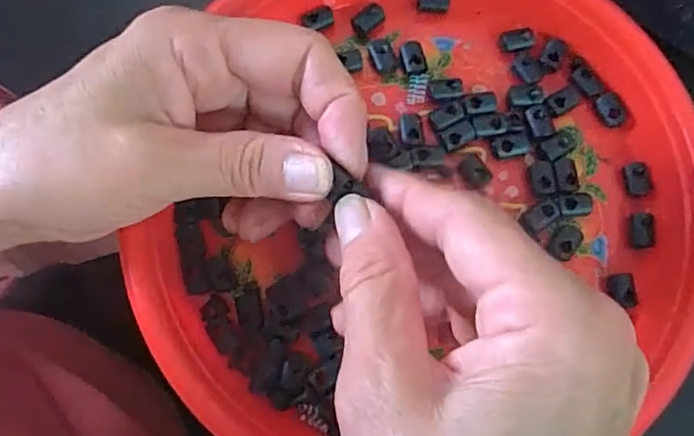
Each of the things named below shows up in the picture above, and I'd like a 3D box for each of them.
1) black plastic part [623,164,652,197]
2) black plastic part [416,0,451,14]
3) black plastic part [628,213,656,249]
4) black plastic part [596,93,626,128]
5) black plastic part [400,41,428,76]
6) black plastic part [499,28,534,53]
[{"bbox_3d":[0.131,-0.017,0.264,0.010,0.004,0.015,-4,78,-2],"label":"black plastic part"},{"bbox_3d":[0.041,-0.103,0.279,0.015,0.006,0.008,6,78,0],"label":"black plastic part"},{"bbox_3d":[0.131,0.006,0.259,0.009,0.004,0.016,7,78,0],"label":"black plastic part"},{"bbox_3d":[0.122,-0.050,0.269,0.010,0.004,0.016,-25,80,-6],"label":"black plastic part"},{"bbox_3d":[0.031,-0.074,0.268,0.011,0.004,0.016,-12,79,-4],"label":"black plastic part"},{"bbox_3d":[0.080,-0.083,0.275,0.017,0.004,0.010,-14,79,-4],"label":"black plastic part"}]

